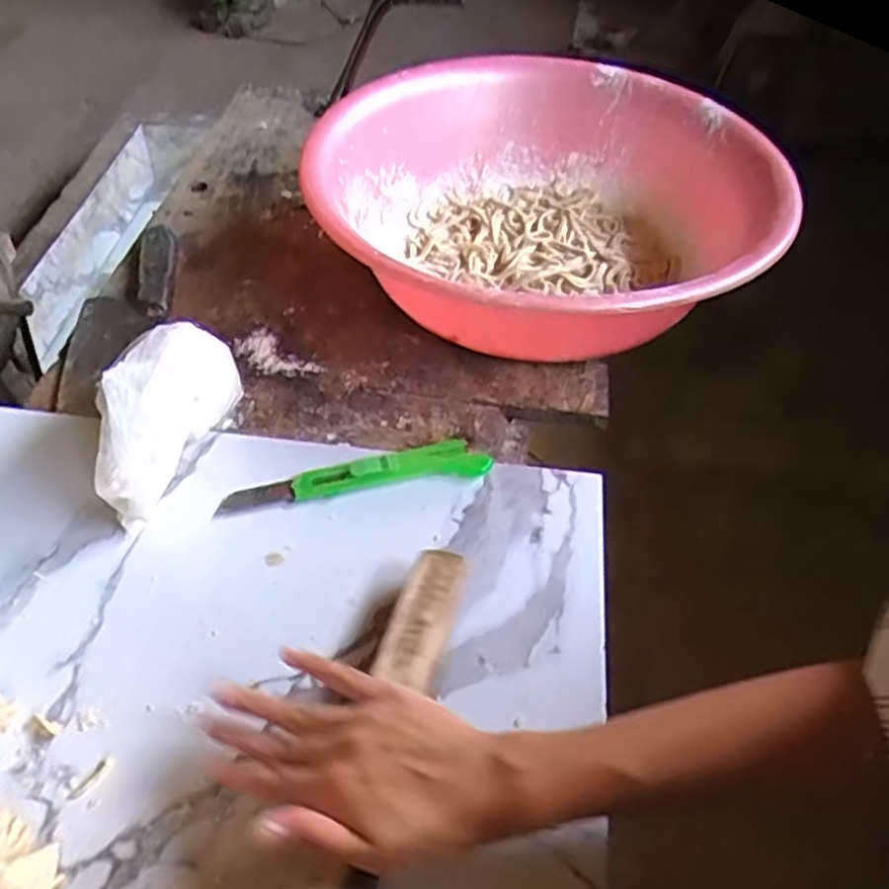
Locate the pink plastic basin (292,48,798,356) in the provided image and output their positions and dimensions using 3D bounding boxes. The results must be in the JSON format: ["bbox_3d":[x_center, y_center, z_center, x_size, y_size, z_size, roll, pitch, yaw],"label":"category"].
[{"bbox_3d":[0.088,-0.209,0.701,0.404,0.150,0.398,2,47,-2],"label":"pink plastic basin"}]

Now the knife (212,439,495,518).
[{"bbox_3d":[-0.064,0.022,0.547,0.192,0.016,0.030,-7,48,-10],"label":"knife"}]

